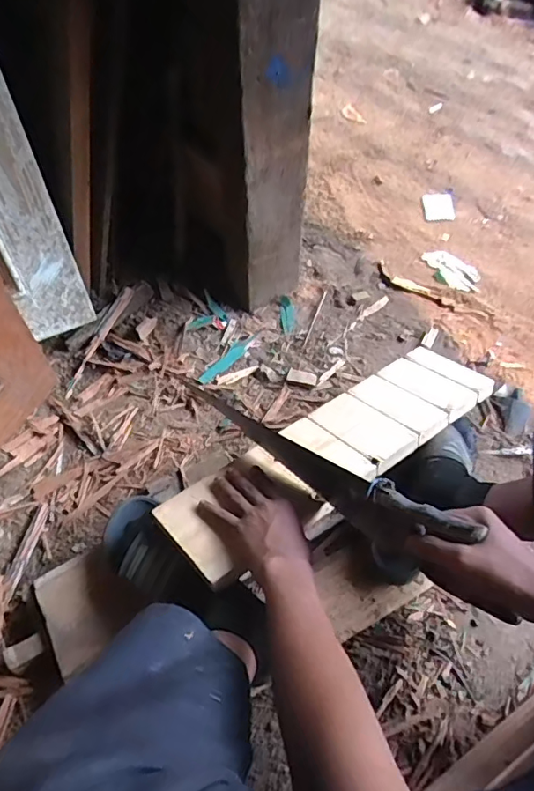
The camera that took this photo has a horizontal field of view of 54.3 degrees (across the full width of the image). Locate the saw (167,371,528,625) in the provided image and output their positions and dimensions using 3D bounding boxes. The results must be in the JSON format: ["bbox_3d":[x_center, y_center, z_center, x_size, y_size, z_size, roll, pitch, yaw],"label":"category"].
[{"bbox_3d":[0.033,0.071,0.599,0.021,0.090,0.442,-38,42,-24],"label":"saw"}]

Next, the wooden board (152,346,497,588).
[{"bbox_3d":[0.091,0.065,0.662,0.457,0.025,0.141,-29,46,-24],"label":"wooden board"}]

